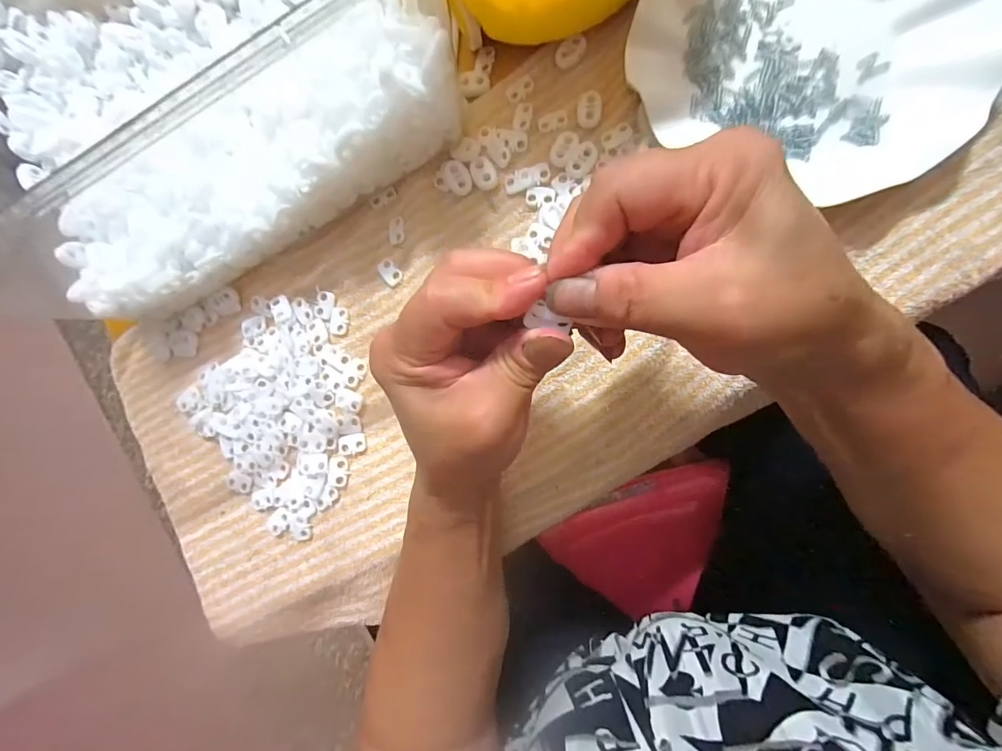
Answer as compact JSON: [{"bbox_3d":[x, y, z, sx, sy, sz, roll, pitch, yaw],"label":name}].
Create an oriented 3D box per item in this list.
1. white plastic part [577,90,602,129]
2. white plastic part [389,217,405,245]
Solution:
[{"bbox_3d":[0.055,-0.165,0.269,0.014,0.004,0.023,2,91,8],"label":"white plastic part"},{"bbox_3d":[-0.070,-0.097,0.289,0.010,0.004,0.018,1,91,8],"label":"white plastic part"}]

